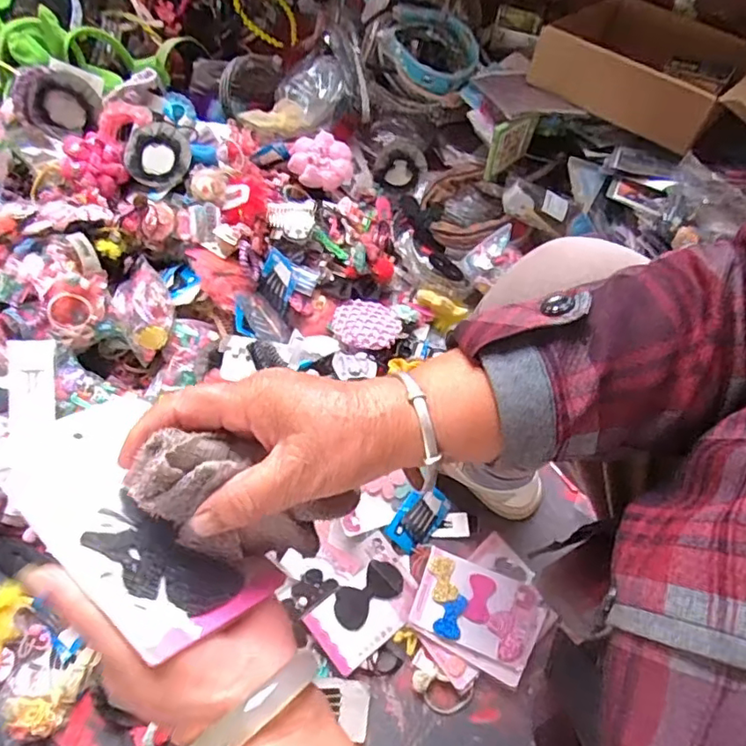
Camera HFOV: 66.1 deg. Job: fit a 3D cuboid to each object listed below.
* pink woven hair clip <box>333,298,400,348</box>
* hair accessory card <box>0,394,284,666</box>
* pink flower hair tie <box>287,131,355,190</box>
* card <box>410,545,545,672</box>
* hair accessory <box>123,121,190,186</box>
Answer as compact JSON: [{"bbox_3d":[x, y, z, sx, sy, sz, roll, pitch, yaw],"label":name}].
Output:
[{"bbox_3d":[-0.010,-0.068,0.837,0.097,0.025,0.093,9,49,-1],"label":"pink woven hair clip"},{"bbox_3d":[-0.123,0.068,0.287,0.146,0.010,0.076,40,36,23],"label":"hair accessory card"},{"bbox_3d":[-0.082,-0.325,0.904,0.098,0.058,0.078,-9,66,-5],"label":"pink flower hair tie"},{"bbox_3d":[0.129,0.286,0.701,0.150,0.014,0.096,21,67,8],"label":"card"},{"bbox_3d":[-0.310,-0.315,0.828,0.090,0.022,0.094,9,88,-2],"label":"hair accessory"}]

